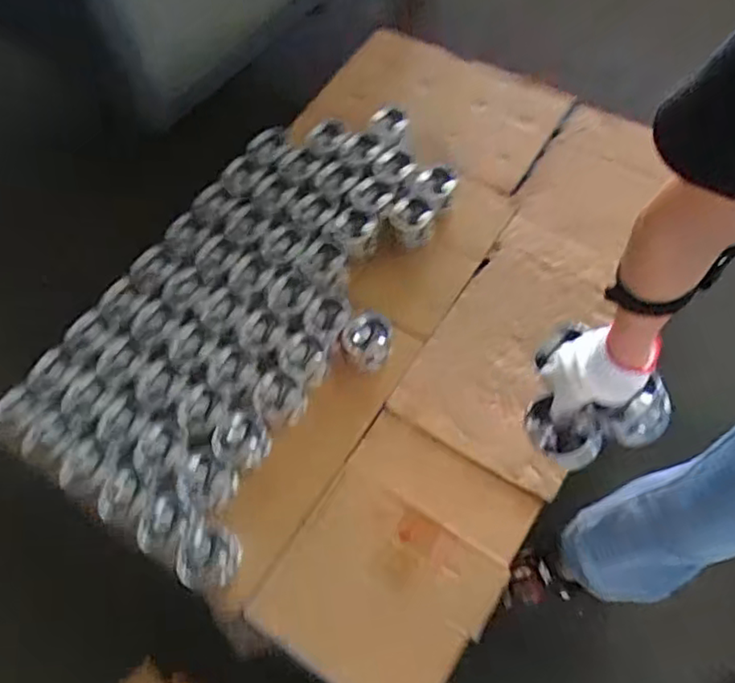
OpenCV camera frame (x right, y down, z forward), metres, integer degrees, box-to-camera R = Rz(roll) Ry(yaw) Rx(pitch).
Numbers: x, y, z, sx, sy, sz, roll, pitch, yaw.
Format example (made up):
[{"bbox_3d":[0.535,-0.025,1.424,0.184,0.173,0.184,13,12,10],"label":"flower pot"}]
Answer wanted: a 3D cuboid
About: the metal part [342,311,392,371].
[{"bbox_3d":[-0.001,-0.004,1.104,0.081,0.031,0.095,1,63,4],"label":"metal part"}]

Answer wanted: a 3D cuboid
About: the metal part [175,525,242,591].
[{"bbox_3d":[-0.233,0.319,0.957,0.088,0.034,0.083,-1,63,3],"label":"metal part"}]

